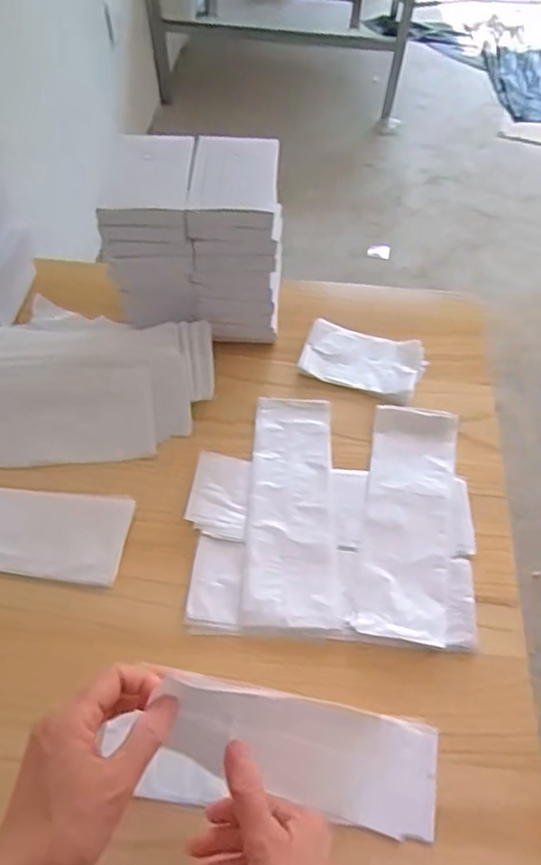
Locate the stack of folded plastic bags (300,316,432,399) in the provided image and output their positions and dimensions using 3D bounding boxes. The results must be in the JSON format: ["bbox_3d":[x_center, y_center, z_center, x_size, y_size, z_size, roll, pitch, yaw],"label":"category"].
[{"bbox_3d":[0.104,-0.083,0.695,0.132,0.021,0.080,17,56,9],"label":"stack of folded plastic bags"}]

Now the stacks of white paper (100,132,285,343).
[{"bbox_3d":[-0.076,-0.208,0.660,0.174,0.158,0.132,4,55,0],"label":"stacks of white paper"}]

